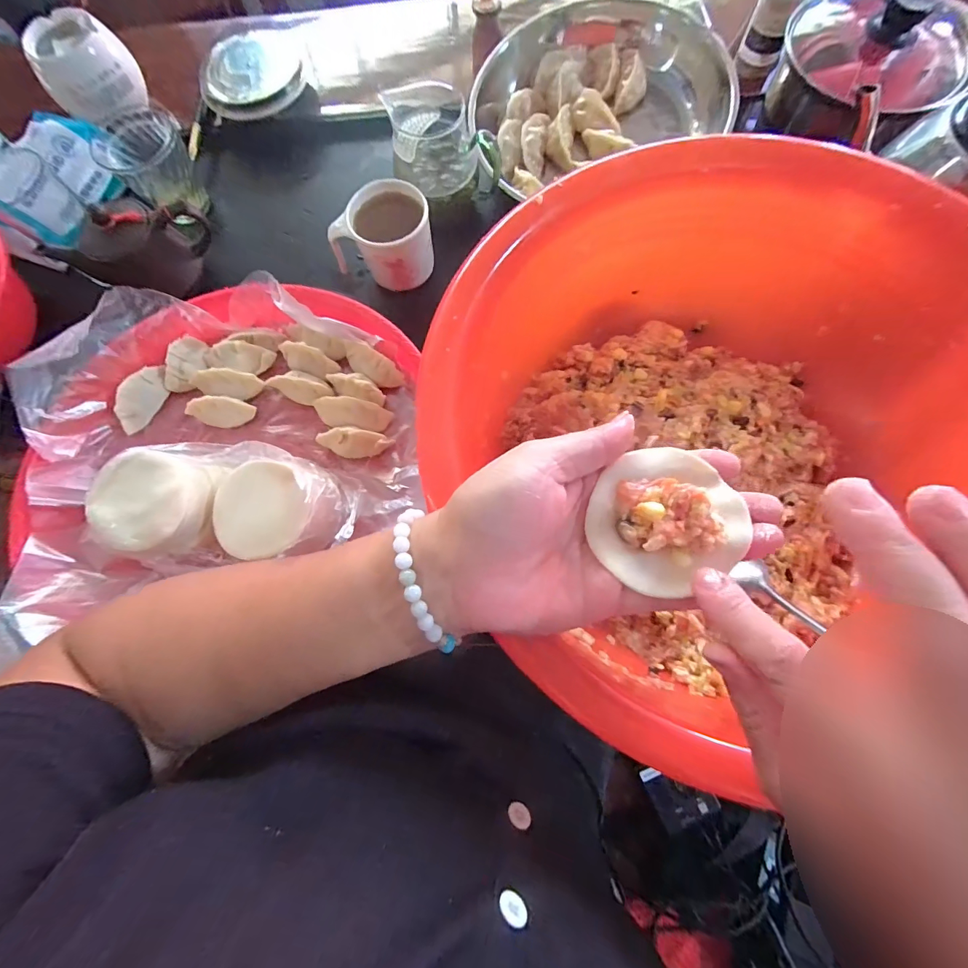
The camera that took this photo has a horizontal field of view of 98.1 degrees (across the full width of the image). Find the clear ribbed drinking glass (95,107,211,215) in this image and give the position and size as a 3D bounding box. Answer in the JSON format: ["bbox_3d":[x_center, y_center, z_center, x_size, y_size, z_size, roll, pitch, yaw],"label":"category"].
[{"bbox_3d":[-0.357,-0.346,0.461,0.103,0.079,0.080,43,80,12],"label":"clear ribbed drinking glass"}]

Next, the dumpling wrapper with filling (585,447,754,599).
[{"bbox_3d":[0.086,0.015,0.197,0.068,0.018,0.066,0,75,2],"label":"dumpling wrapper with filling"}]

